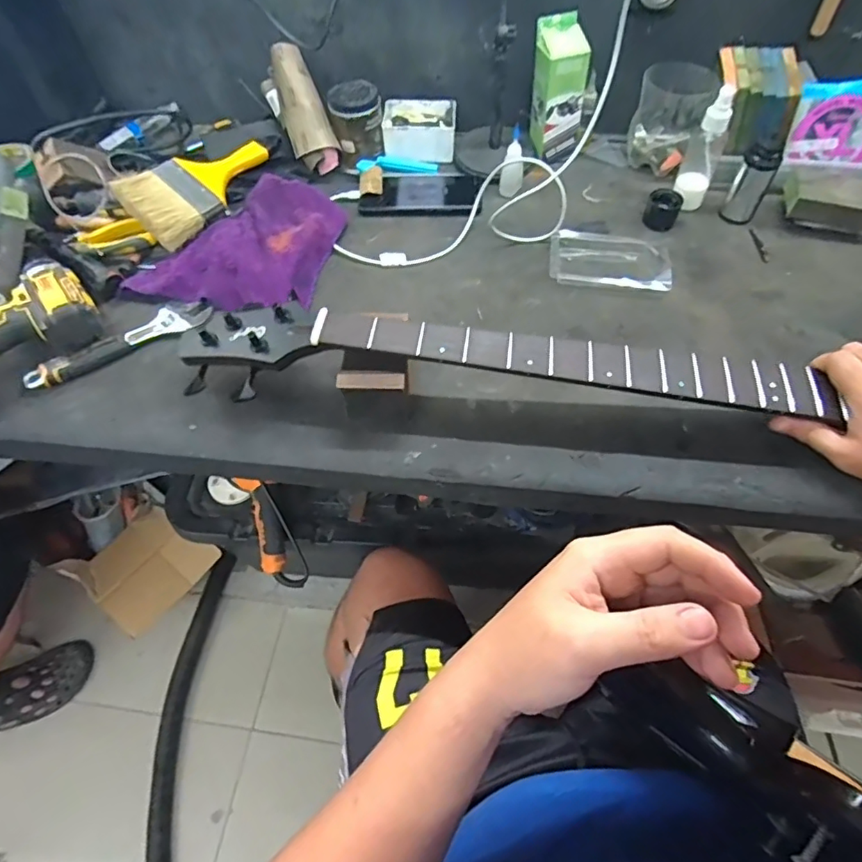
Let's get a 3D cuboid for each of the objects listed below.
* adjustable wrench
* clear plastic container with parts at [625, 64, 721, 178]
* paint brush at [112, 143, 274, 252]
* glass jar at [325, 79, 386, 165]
[{"bbox_3d":[-0.348,-0.103,0.598,0.201,0.016,0.045,-29,64,-14],"label":"adjustable wrench"},{"bbox_3d":[0.310,-0.408,0.705,0.087,0.102,0.081,20,61,13],"label":"clear plastic container with parts"},{"bbox_3d":[-0.294,-0.324,0.690,0.108,0.031,0.190,44,65,4],"label":"paint brush"},{"bbox_3d":[-0.102,-0.433,0.742,0.071,0.072,0.071,-1,57,1],"label":"glass jar"}]

